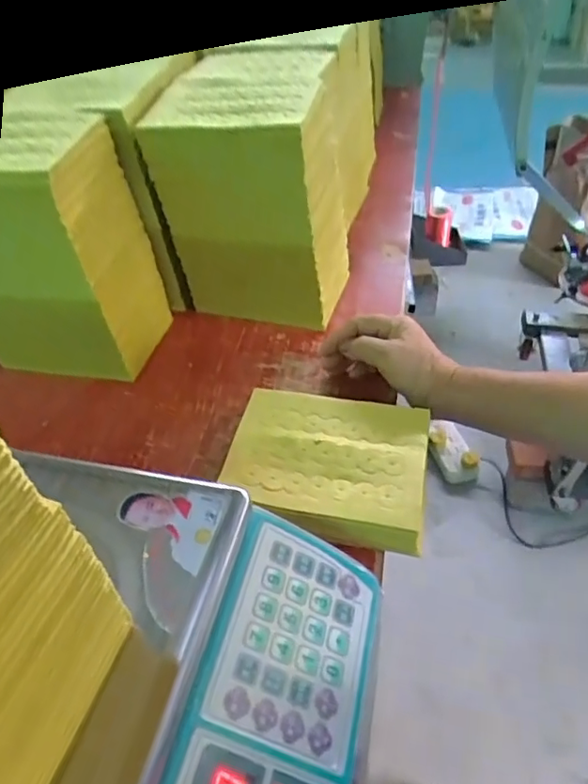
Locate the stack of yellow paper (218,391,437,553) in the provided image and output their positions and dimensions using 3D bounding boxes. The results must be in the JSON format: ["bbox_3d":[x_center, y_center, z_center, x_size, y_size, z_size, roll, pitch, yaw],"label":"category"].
[{"bbox_3d":[0.030,0.062,0.474,0.162,0.040,0.130,7,46,11],"label":"stack of yellow paper"}]

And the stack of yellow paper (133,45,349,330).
[{"bbox_3d":[-0.033,-0.229,0.640,0.176,0.227,0.218,6,46,10],"label":"stack of yellow paper"}]

